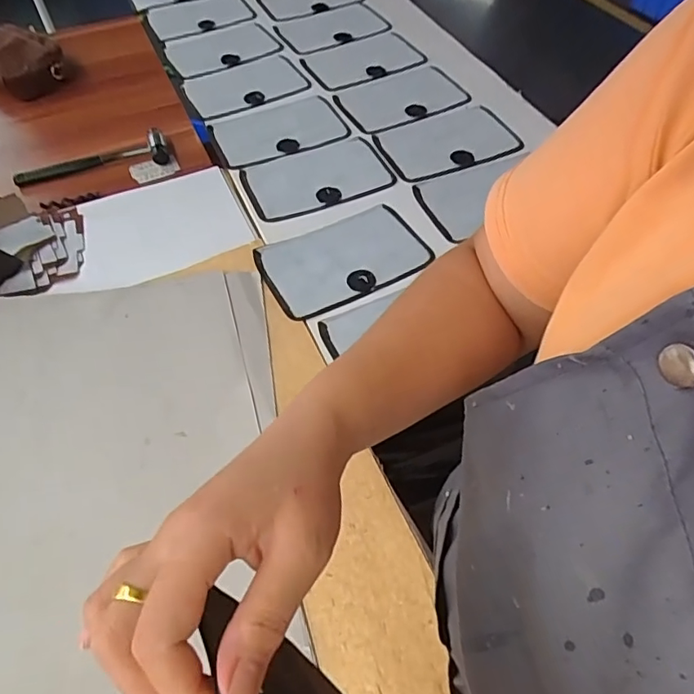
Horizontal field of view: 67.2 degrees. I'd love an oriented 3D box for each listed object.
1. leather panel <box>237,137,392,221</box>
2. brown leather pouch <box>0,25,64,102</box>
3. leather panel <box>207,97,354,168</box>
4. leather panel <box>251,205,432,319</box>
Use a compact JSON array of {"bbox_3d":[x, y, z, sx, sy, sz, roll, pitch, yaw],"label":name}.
[{"bbox_3d":[-0.049,-0.272,0.829,0.222,0.010,0.140,-19,57,-13],"label":"leather panel"},{"bbox_3d":[-0.630,-0.546,0.994,0.151,0.075,0.167,-35,62,-22],"label":"brown leather pouch"},{"bbox_3d":[-0.117,-0.370,0.890,0.214,0.010,0.132,-21,56,-13],"label":"leather panel"},{"bbox_3d":[-0.005,-0.125,0.724,0.221,0.009,0.140,-23,58,-15],"label":"leather panel"}]

